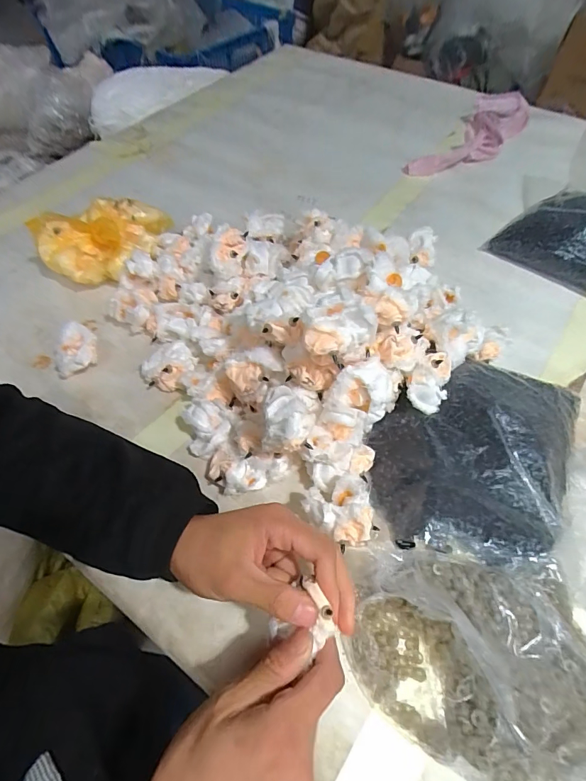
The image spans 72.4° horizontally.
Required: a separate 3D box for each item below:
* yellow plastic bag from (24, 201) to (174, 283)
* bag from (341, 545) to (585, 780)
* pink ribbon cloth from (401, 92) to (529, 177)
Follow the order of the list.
[{"bbox_3d":[-0.247,-0.198,0.518,0.151,0.069,0.104,0,57,1],"label":"yellow plastic bag"},{"bbox_3d":[0.131,0.197,0.294,0.180,0.037,0.147,5,57,4],"label":"bag"},{"bbox_3d":[0.334,-0.468,0.735,0.109,0.035,0.307,36,64,21],"label":"pink ribbon cloth"}]

